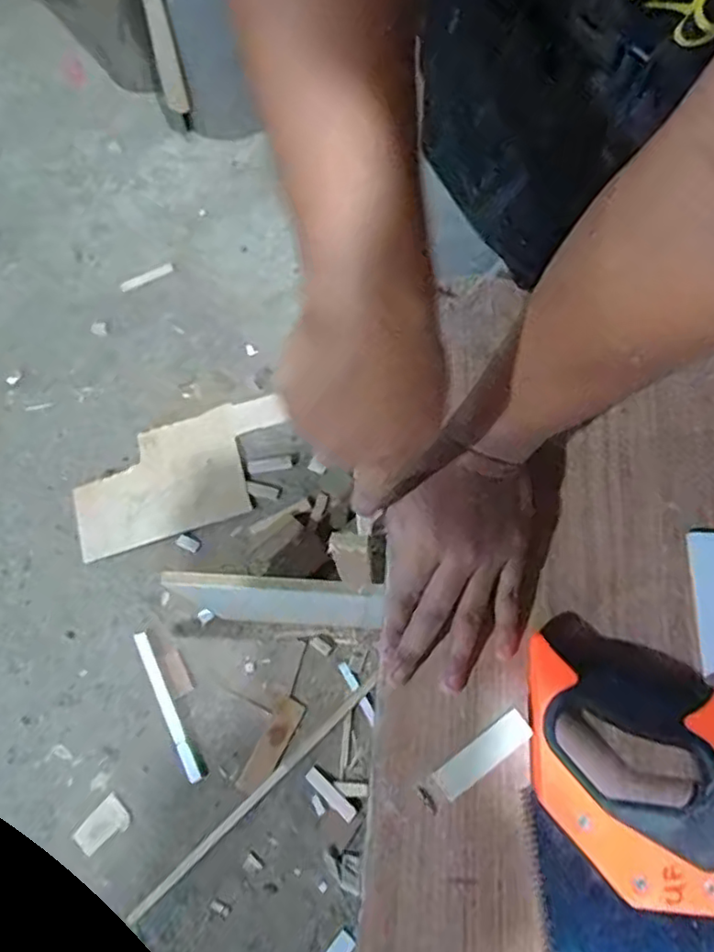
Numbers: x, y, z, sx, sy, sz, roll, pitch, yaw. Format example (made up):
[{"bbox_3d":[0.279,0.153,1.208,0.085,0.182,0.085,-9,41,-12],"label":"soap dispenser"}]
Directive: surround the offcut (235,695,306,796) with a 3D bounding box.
[{"bbox_3d":[-0.148,0.464,1.112,0.049,0.004,0.163,27,73,12],"label":"offcut"}]

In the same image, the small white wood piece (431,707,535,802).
[{"bbox_3d":[0.079,0.174,0.404,0.067,0.004,0.019,-36,59,-6],"label":"small white wood piece"}]

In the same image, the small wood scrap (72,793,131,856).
[{"bbox_3d":[-0.428,0.590,1.087,0.060,0.013,0.088,40,77,16],"label":"small wood scrap"}]

